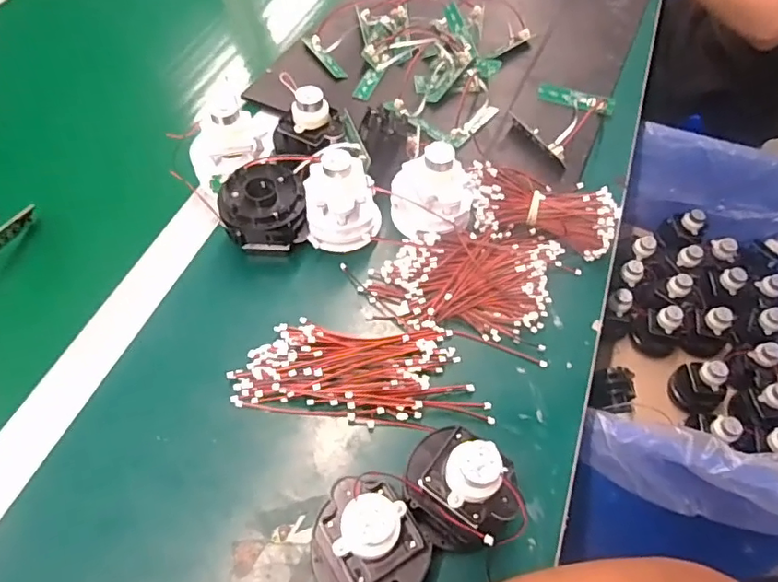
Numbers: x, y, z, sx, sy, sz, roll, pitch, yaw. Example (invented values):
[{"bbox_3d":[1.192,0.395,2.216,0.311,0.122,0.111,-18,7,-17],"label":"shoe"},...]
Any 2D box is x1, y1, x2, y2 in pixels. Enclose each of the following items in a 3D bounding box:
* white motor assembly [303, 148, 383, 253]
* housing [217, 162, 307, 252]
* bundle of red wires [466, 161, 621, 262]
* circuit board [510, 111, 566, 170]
[{"bbox_3d":[-0.038,-0.075,0.463,0.064,0.083,0.059,-1,57,-4],"label":"white motor assembly"},{"bbox_3d":[-0.105,-0.067,0.468,0.067,0.061,0.059,-7,57,-8],"label":"housing"},{"bbox_3d":[0.133,-0.076,0.488,0.127,0.039,0.069,8,56,2],"label":"bundle of red wires"},{"bbox_3d":[0.149,-0.155,0.556,0.013,0.015,0.084,-30,63,-21],"label":"circuit board"}]

